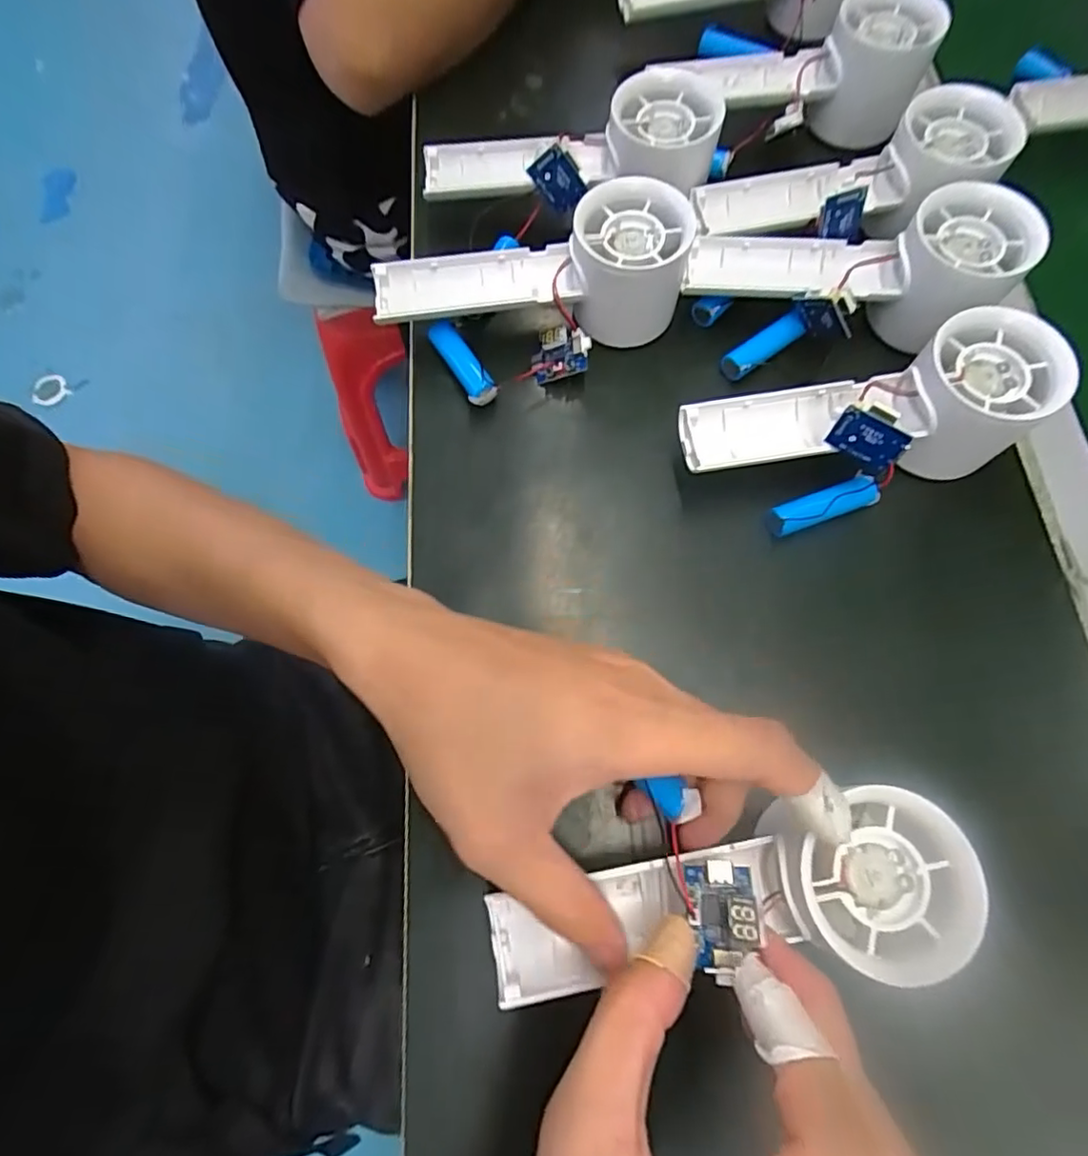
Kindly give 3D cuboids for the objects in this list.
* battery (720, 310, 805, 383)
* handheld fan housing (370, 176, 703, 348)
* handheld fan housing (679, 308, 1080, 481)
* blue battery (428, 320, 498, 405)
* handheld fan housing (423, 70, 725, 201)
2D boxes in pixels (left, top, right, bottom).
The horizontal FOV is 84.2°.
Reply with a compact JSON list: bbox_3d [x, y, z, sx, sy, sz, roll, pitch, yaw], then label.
[{"bbox_3d":[0.115,-0.121,0.317,0.047,0.015,0.014,-33,73,-10],"label":"battery"},{"bbox_3d":[-0.008,-0.157,0.311,0.153,0.056,0.057,0,71,1],"label":"handheld fan housing"},{"bbox_3d":[0.144,-0.079,0.278,0.160,0.052,0.056,-4,71,0],"label":"handheld fan housing"},{"bbox_3d":[-0.042,-0.111,0.312,0.015,0.014,0.051,-30,73,-9],"label":"blue battery"},{"bbox_3d":[0.013,-0.227,0.325,0.159,0.040,0.066,-3,71,0],"label":"handheld fan housing"}]

